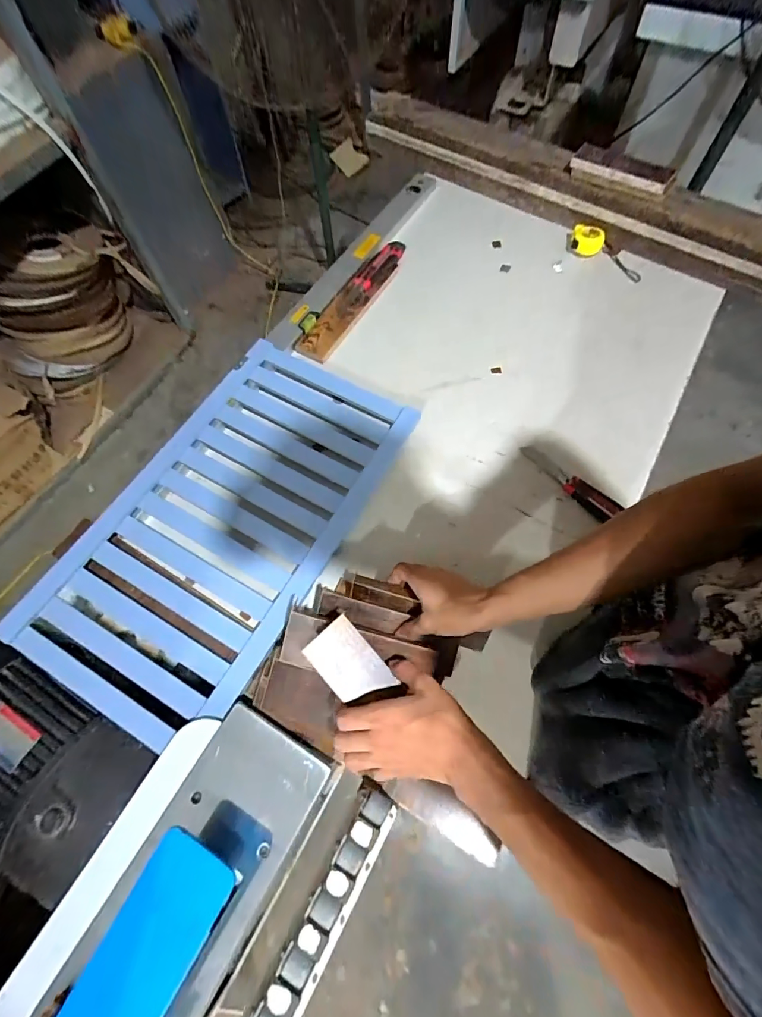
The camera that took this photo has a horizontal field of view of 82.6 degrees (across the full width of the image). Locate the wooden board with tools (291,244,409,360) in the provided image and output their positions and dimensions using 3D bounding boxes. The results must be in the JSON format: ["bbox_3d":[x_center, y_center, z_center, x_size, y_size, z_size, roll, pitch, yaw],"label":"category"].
[{"bbox_3d":[-0.061,-0.417,0.847,0.082,0.033,0.321,27,69,14],"label":"wooden board with tools"}]

